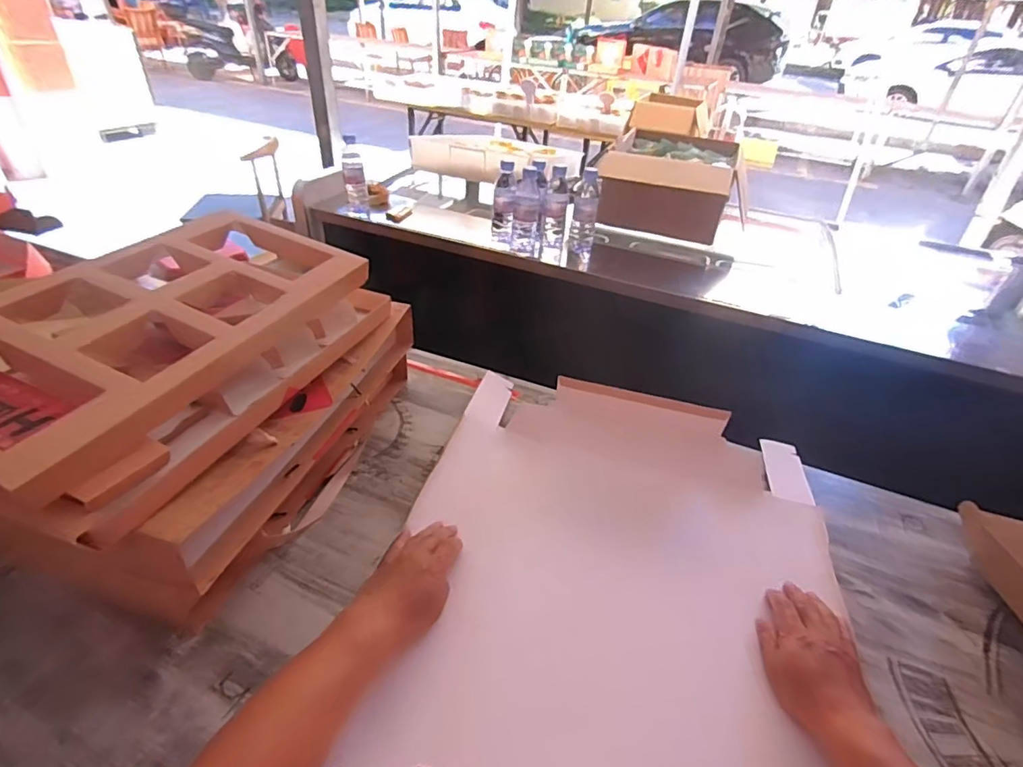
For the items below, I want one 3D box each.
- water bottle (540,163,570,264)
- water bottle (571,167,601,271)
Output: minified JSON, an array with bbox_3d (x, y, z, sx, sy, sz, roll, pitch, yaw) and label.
[{"bbox_3d":[0.100,-0.385,1.211,0.062,0.204,0.056,8,38,4],"label":"water bottle"},{"bbox_3d":[0.166,-0.364,1.193,0.056,0.228,0.070,8,38,4],"label":"water bottle"}]

